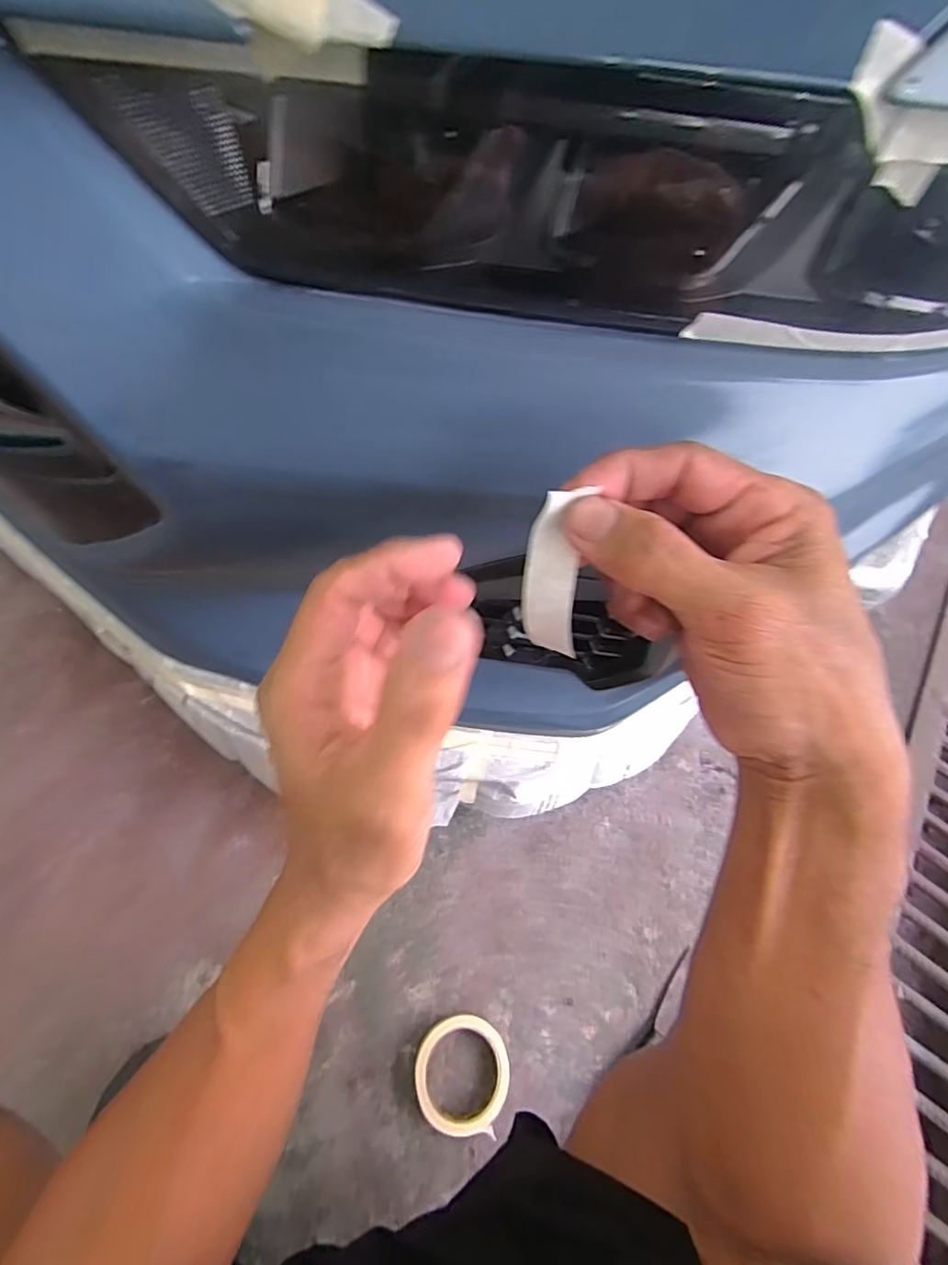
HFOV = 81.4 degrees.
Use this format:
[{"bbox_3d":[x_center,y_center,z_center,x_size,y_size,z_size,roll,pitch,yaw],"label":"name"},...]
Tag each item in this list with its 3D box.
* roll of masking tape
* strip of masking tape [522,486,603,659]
[{"bbox_3d":[-0.012,0.465,0.582,0.098,0.017,0.100,3,62,-5],"label":"roll of masking tape"},{"bbox_3d":[0.029,-0.022,0.207,0.021,0.059,0.007,10,20,26],"label":"strip of masking tape"}]

